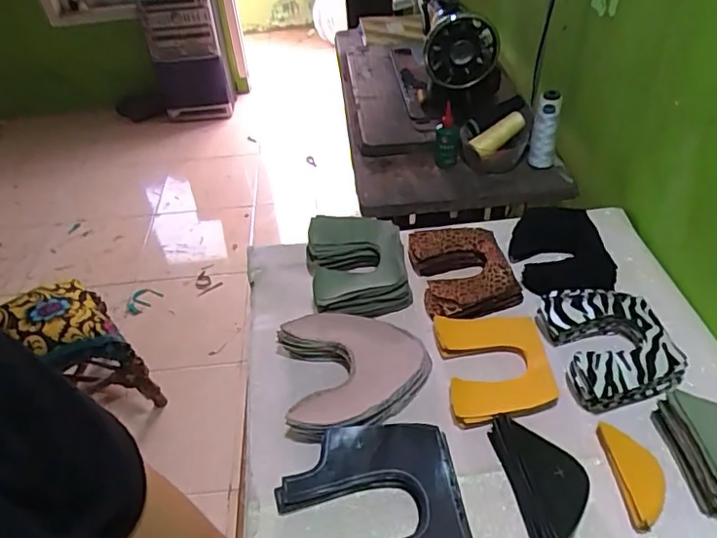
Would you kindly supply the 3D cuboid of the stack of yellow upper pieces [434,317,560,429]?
[{"bbox_3d":[0.166,0.113,0.698,0.124,0.026,0.152,-5,42,0],"label":"stack of yellow upper pieces"}]

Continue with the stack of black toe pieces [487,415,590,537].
[{"bbox_3d":[0.191,0.212,0.591,0.065,0.031,0.147,-9,43,-5],"label":"stack of black toe pieces"}]

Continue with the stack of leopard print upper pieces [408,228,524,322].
[{"bbox_3d":[0.150,0.001,0.826,0.132,0.027,0.166,-9,43,-5],"label":"stack of leopard print upper pieces"}]

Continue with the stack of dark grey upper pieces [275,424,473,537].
[{"bbox_3d":[0.013,0.246,0.570,0.185,0.034,0.187,-8,42,-4],"label":"stack of dark grey upper pieces"}]

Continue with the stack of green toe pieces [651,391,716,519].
[{"bbox_3d":[0.358,0.179,0.588,0.055,0.065,0.121,-9,43,-5],"label":"stack of green toe pieces"}]

